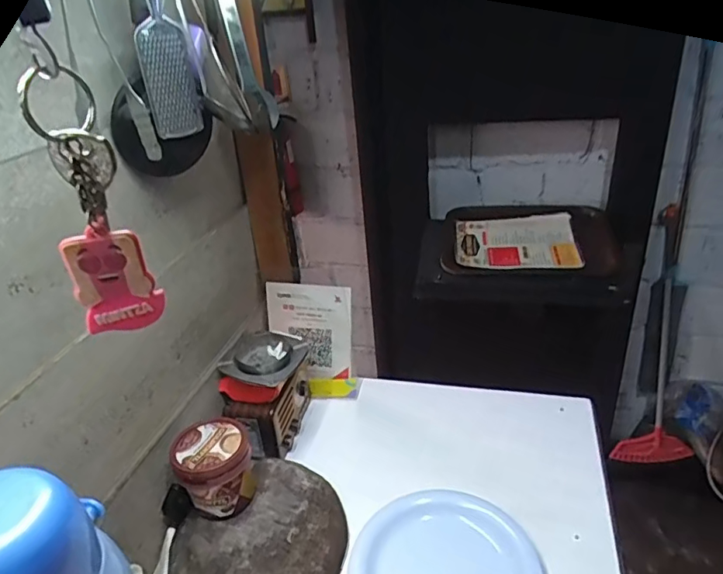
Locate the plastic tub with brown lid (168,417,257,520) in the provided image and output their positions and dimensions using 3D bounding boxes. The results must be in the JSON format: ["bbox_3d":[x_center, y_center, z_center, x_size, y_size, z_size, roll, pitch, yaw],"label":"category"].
[{"bbox_3d":[-0.183,0.234,0.677,0.093,0.095,0.089,-4,28,2],"label":"plastic tub with brown lid"}]

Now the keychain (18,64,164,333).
[{"bbox_3d":[-0.097,-0.027,0.192,0.029,0.095,0.006,-7,28,-4],"label":"keychain"}]

